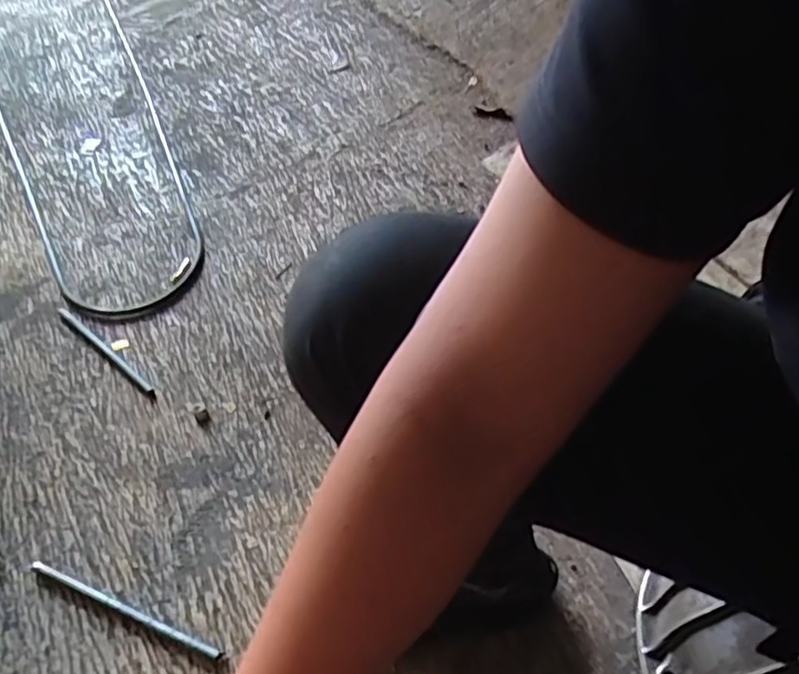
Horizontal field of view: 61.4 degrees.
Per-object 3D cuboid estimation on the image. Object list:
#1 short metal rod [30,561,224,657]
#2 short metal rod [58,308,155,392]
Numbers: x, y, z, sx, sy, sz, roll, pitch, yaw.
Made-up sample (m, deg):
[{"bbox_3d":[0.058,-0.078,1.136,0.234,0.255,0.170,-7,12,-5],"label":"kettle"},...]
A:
[{"bbox_3d":[-0.298,0.290,0.723,0.251,0.009,0.010,15,52,19],"label":"short metal rod"},{"bbox_3d":[-0.426,0.015,0.969,0.239,0.008,0.012,32,59,30],"label":"short metal rod"}]

